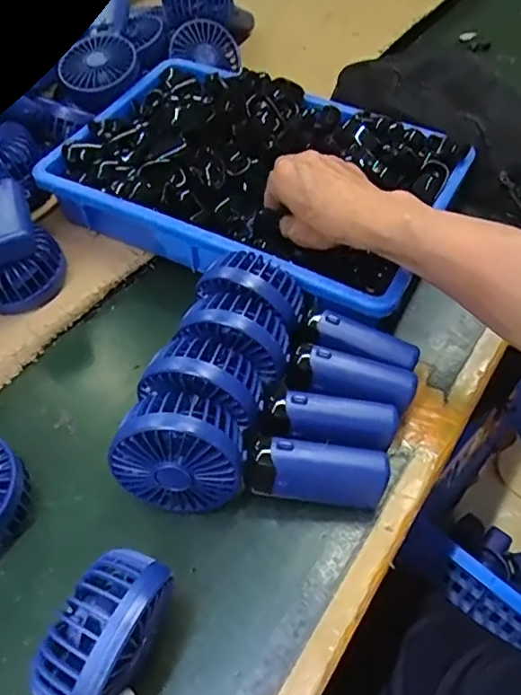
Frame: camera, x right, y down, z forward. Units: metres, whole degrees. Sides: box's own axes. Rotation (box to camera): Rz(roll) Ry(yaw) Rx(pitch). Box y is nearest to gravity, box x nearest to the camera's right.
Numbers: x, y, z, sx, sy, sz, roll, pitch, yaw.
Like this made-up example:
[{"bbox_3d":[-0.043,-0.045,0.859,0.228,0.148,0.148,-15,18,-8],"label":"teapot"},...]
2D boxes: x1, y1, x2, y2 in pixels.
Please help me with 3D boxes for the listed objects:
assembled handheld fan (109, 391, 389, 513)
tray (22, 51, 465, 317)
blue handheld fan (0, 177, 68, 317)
[{"bbox_3d":[-0.007,0.081,0.388,0.184,0.082,0.052,9,51,-4],"label":"assembled handheld fan"},{"bbox_3d":[-0.003,-0.170,0.552,0.359,0.084,0.239,22,55,20],"label":"tray"},{"bbox_3d":[-0.235,-0.092,0.517,0.086,0.071,0.096,-27,54,-17],"label":"blue handheld fan"}]

